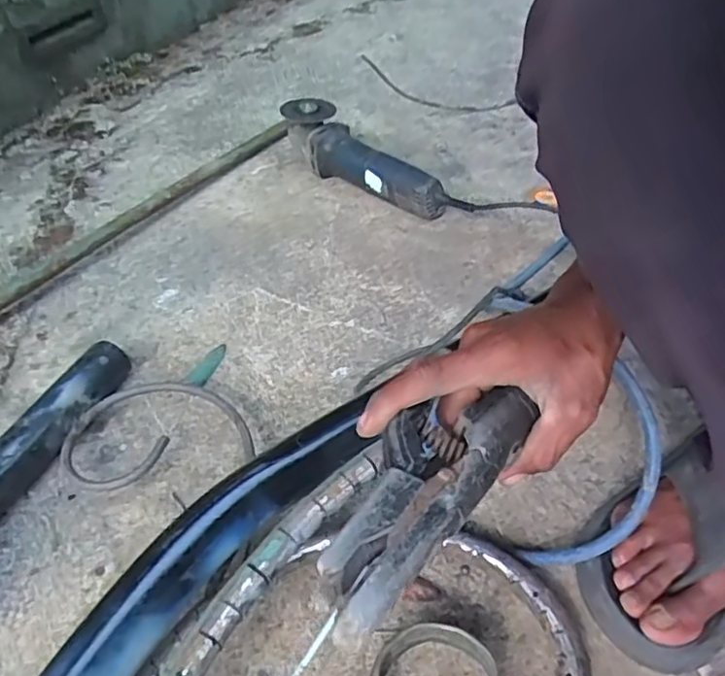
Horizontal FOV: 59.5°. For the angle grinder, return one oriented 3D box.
[{"bbox_3d":[-0.001,-0.247,0.885,0.068,0.083,0.284,-33,51,-28],"label":"angle grinder"}]

